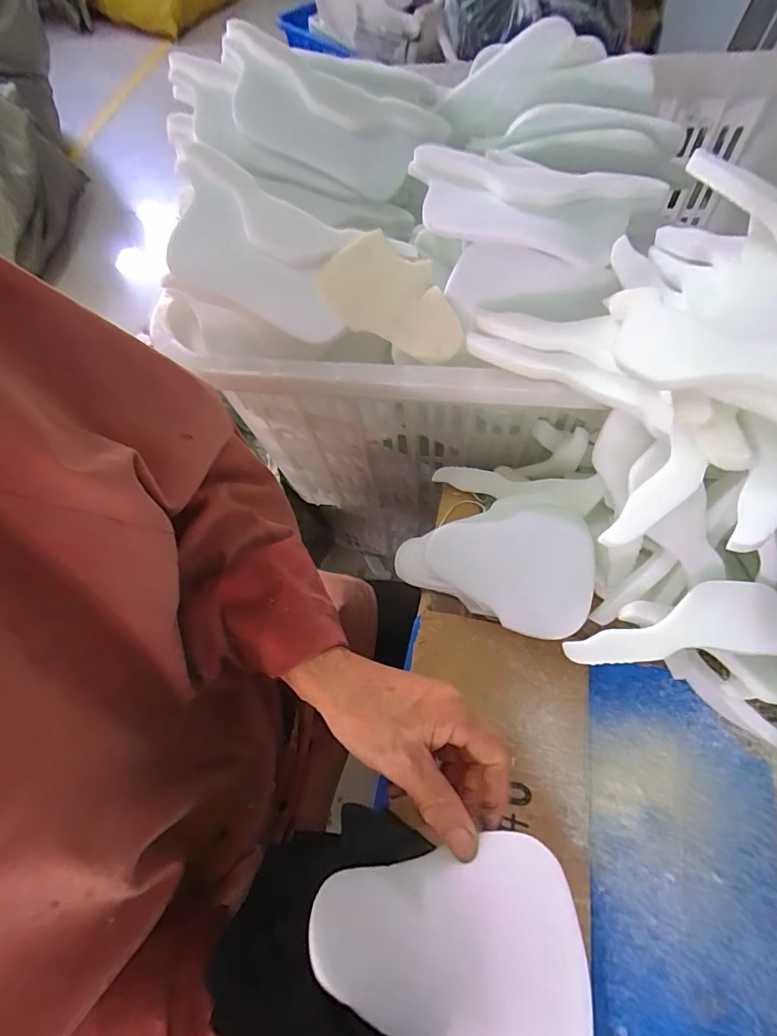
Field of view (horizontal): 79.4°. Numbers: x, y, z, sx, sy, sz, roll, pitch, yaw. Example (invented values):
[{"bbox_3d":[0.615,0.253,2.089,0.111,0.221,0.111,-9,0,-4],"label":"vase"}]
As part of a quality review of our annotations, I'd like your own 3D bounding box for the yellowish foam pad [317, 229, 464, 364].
[{"bbox_3d":[0.008,-0.209,0.443,0.147,0.029,0.079,35,69,16],"label":"yellowish foam pad"}]

